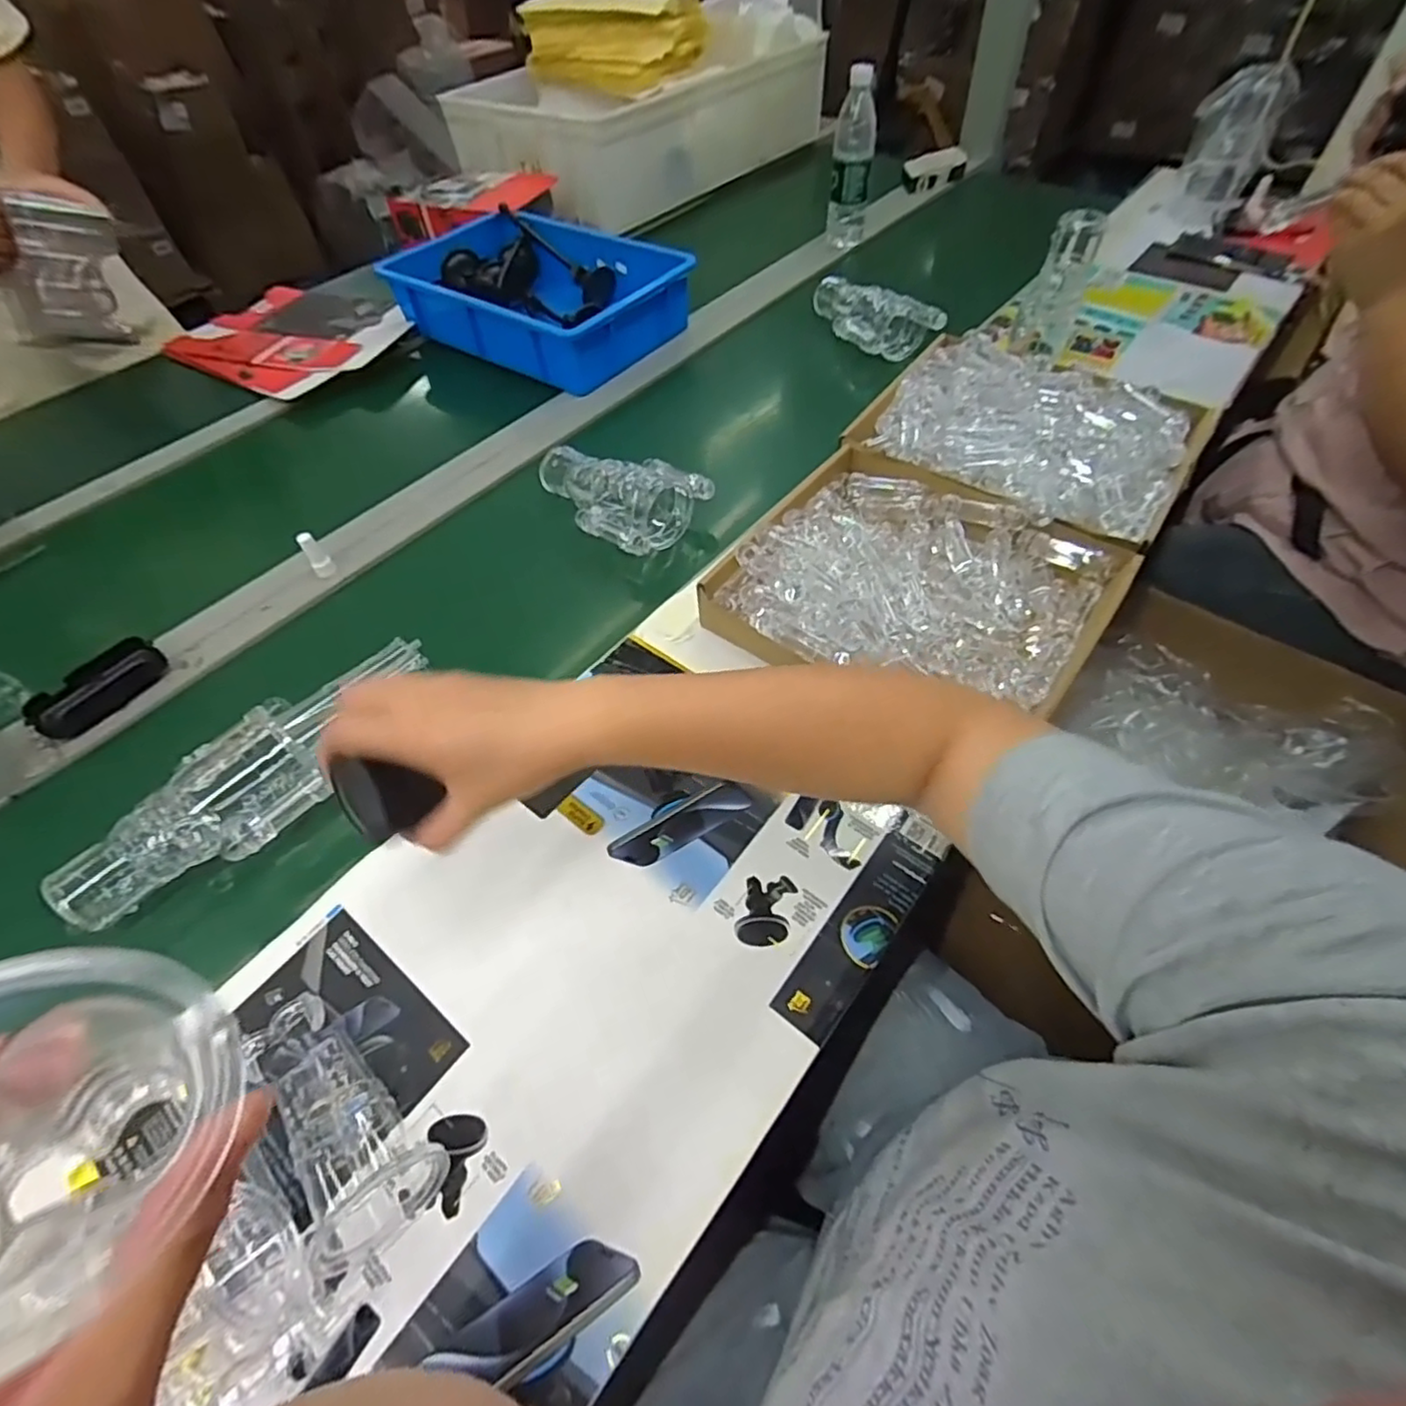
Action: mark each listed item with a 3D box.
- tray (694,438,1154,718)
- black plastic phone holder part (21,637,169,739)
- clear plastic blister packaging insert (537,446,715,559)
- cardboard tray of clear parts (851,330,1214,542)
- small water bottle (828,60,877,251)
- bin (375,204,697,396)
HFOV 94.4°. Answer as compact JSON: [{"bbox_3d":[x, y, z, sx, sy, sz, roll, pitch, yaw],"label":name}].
[{"bbox_3d":[0.193,-0.111,0.596,0.309,0.052,0.289,30,60,23],"label":"tray"},{"bbox_3d":[-0.567,-0.016,0.612,0.051,0.023,0.110,29,60,22],"label":"black plastic phone holder part"},{"bbox_3d":[-0.102,-0.242,0.725,0.192,0.050,0.134,31,61,23],"label":"clear plastic blister packaging insert"},{"bbox_3d":[0.360,-0.305,0.716,0.319,0.053,0.293,32,61,23],"label":"cardboard tray of clear parts"},{"bbox_3d":[0.254,-0.914,1.107,0.072,0.236,0.060,6,54,7],"label":"small water bottle"},{"bbox_3d":[-0.246,-0.630,1.002,0.415,0.109,0.293,27,59,21],"label":"bin"}]

